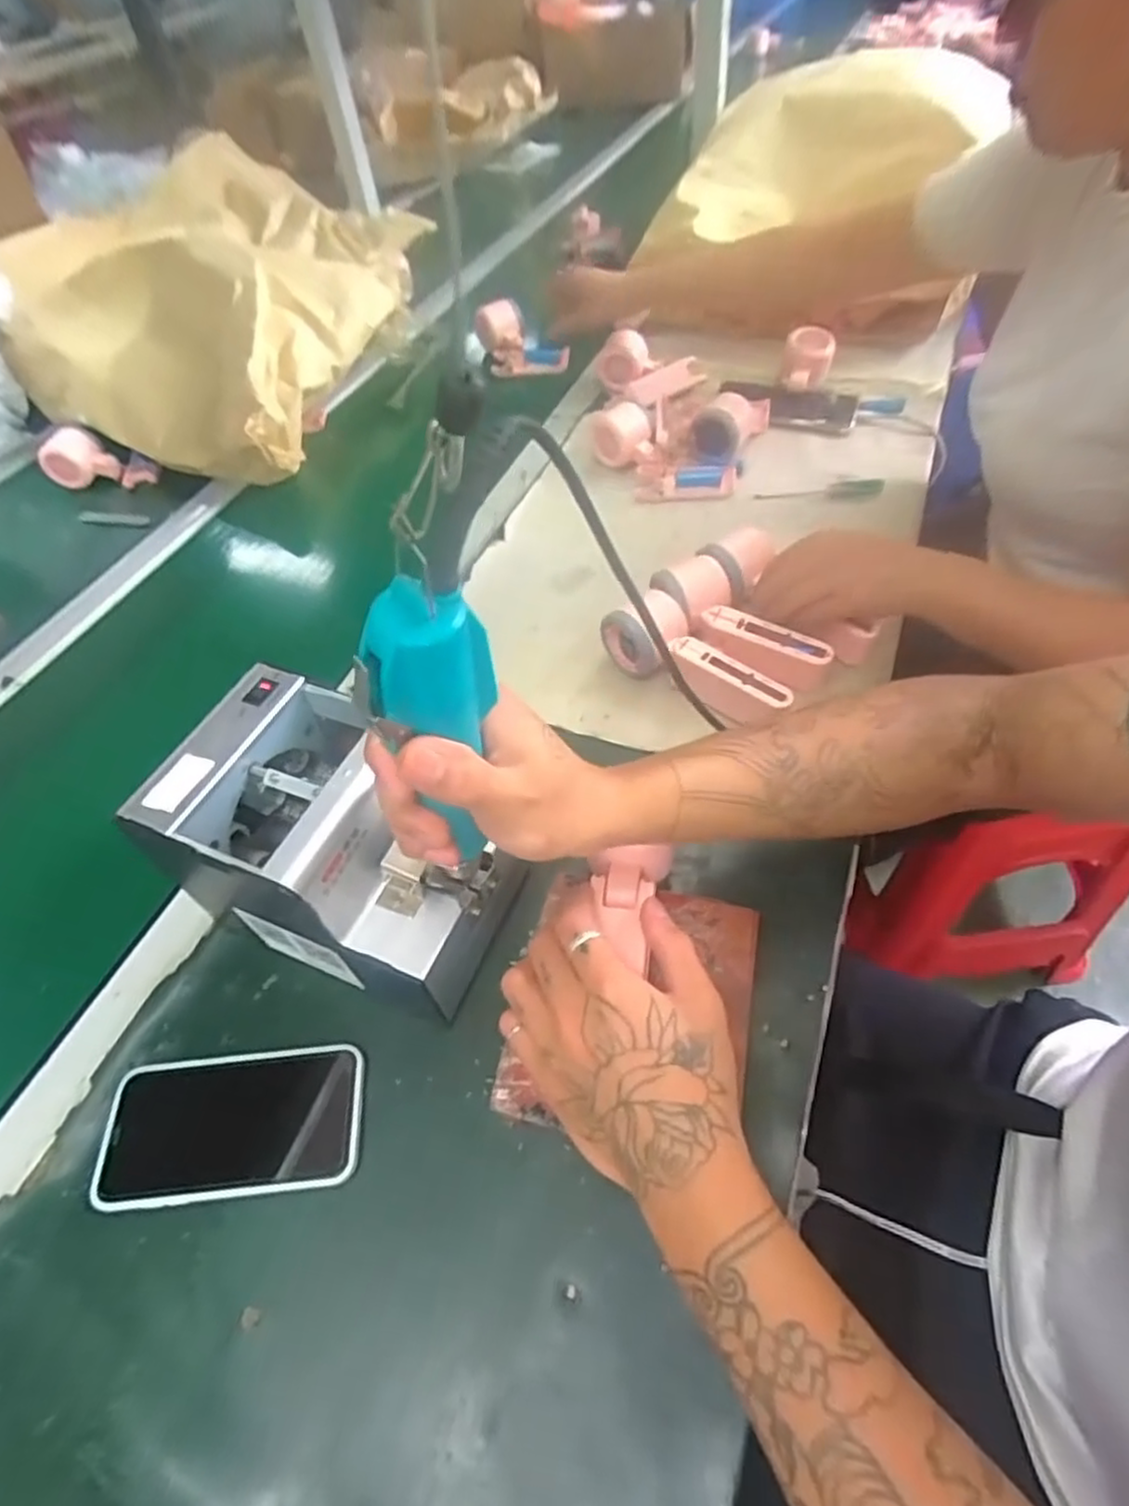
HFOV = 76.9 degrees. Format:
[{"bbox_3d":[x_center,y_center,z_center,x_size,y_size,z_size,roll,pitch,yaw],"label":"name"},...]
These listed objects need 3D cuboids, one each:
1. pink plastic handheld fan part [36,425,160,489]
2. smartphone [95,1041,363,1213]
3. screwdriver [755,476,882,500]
[{"bbox_3d":[-0.574,-0.361,0.885,0.142,0.058,0.047,9,53,-6],"label":"pink plastic handheld fan part"},{"bbox_3d":[-0.192,0.216,0.414,0.144,0.009,0.074,-6,52,-2],"label":"smartphone"},{"bbox_3d":[0.272,-0.275,0.759,0.132,0.022,0.025,-10,52,-1],"label":"screwdriver"}]

